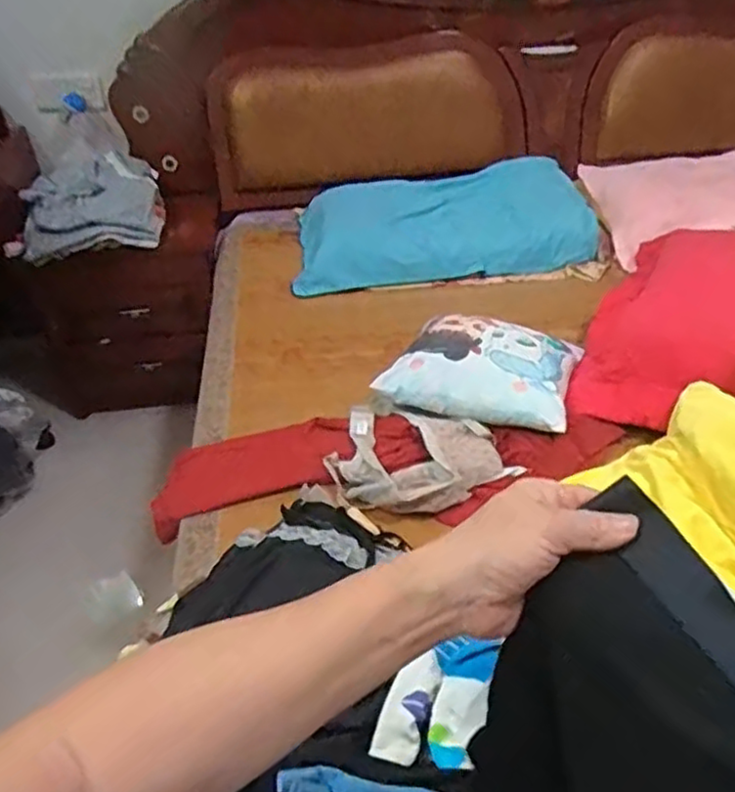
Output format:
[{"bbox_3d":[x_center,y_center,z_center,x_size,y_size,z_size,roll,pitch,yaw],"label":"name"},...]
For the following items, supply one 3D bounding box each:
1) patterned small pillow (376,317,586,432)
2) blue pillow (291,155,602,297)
[{"bbox_3d":[0.200,-0.058,1.146,0.283,0.071,0.258,12,38,21],"label":"patterned small pillow"},{"bbox_3d":[0.174,-0.413,1.635,0.686,0.125,0.359,-5,36,-2],"label":"blue pillow"}]

